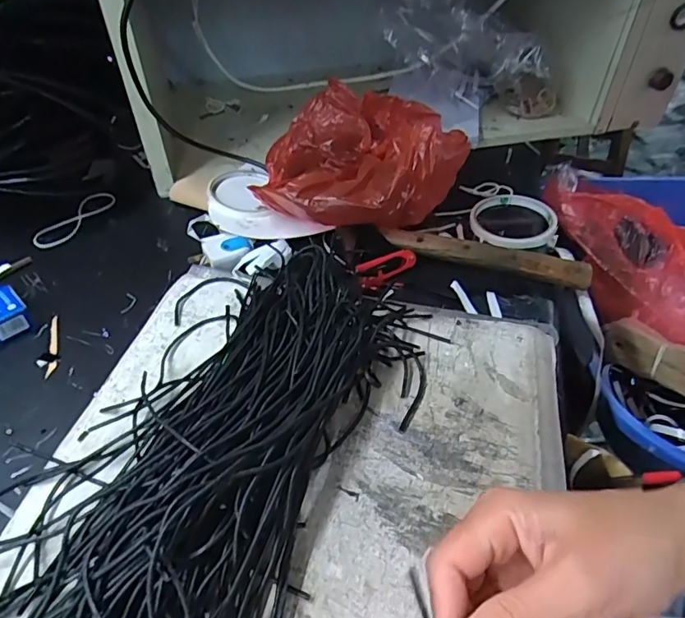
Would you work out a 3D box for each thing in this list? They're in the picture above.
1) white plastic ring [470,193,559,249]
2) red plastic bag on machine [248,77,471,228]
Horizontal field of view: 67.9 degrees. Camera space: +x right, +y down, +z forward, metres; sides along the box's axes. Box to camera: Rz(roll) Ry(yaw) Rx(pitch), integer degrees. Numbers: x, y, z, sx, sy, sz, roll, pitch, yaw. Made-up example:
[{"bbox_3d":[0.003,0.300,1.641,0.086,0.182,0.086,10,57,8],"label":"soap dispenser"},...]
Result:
[{"bbox_3d":[0.179,-0.096,0.533,0.085,0.013,0.090,0,45,0],"label":"white plastic ring"},{"bbox_3d":[0.016,-0.153,0.528,0.199,0.096,0.198,1,45,2],"label":"red plastic bag on machine"}]

